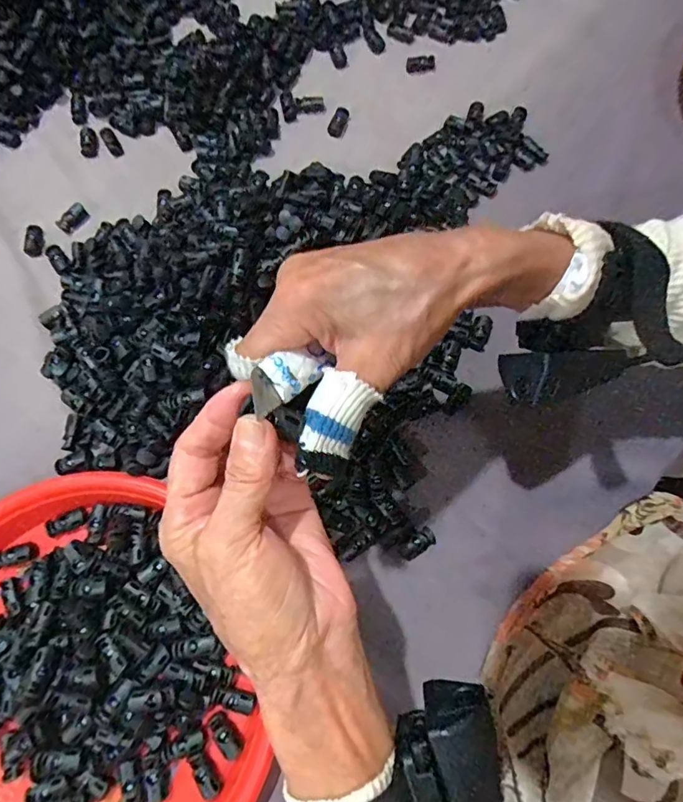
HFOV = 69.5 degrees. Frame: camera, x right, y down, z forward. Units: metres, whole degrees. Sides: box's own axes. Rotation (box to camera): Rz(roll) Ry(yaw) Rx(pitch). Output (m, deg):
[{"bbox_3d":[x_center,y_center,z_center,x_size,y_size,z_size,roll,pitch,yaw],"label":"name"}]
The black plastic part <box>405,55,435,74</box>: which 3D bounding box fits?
[{"bbox_3d":[0.077,-0.328,0.478,0.028,0.006,0.015,1,73,1],"label":"black plastic part"}]

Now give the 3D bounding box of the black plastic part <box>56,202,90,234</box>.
[{"bbox_3d":[-0.234,-0.159,0.428,0.017,0.009,0.027,41,78,12],"label":"black plastic part"}]

